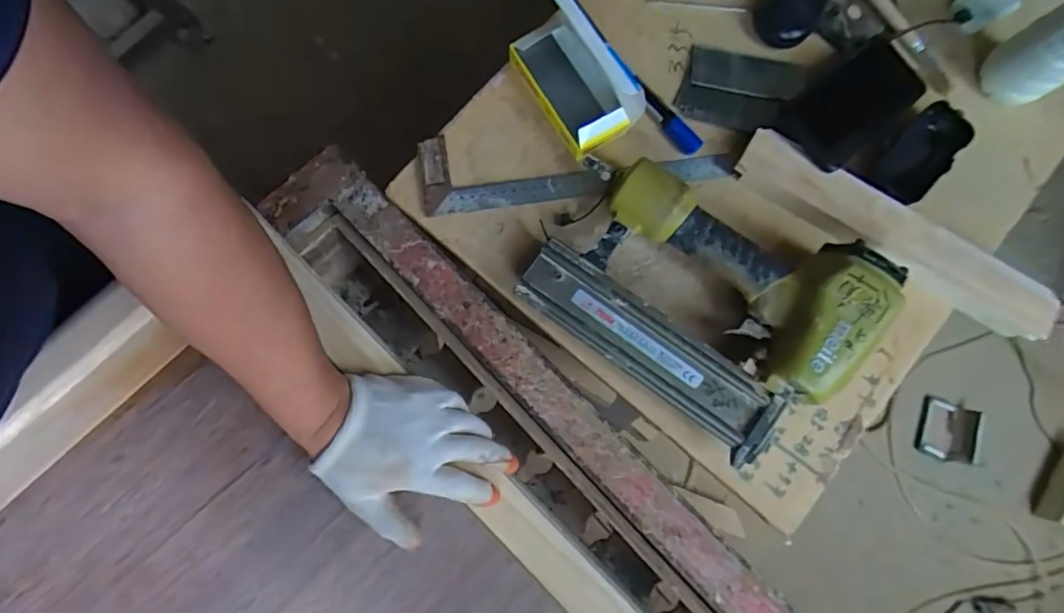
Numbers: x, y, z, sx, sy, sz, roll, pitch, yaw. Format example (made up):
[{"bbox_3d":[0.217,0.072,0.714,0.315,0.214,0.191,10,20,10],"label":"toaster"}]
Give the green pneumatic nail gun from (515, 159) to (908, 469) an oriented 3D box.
[{"bbox_3d":[0.152,-0.014,0.478,0.263,0.063,0.201,37,82,6],"label":"green pneumatic nail gun"}]

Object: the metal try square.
[{"bbox_3d":[0.045,-0.137,0.536,0.300,0.013,0.073,-6,80,-2],"label":"metal try square"}]

